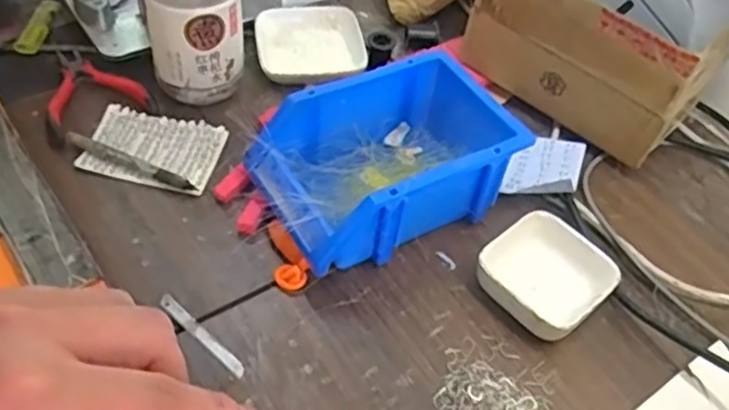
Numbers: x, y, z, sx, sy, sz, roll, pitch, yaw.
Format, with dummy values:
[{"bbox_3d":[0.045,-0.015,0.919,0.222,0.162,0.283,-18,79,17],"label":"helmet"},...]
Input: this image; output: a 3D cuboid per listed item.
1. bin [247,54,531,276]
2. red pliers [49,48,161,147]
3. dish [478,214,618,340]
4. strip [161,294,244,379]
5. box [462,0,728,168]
[{"bbox_3d":[0.019,-0.035,0.538,0.193,0.074,0.127,-20,56,-23],"label":"bin"},{"bbox_3d":[-0.245,-0.109,0.613,0.086,0.014,0.122,-21,56,-23],"label":"red pliers"},{"bbox_3d":[0.129,0.053,0.509,0.086,0.029,0.082,-32,61,-29],"label":"dish"},{"bbox_3d":[-0.109,0.088,0.473,0.079,0.004,0.011,39,53,19],"label":"strip"},{"bbox_3d":[0.204,-0.145,0.616,0.195,0.119,0.109,39,56,23],"label":"box"}]

